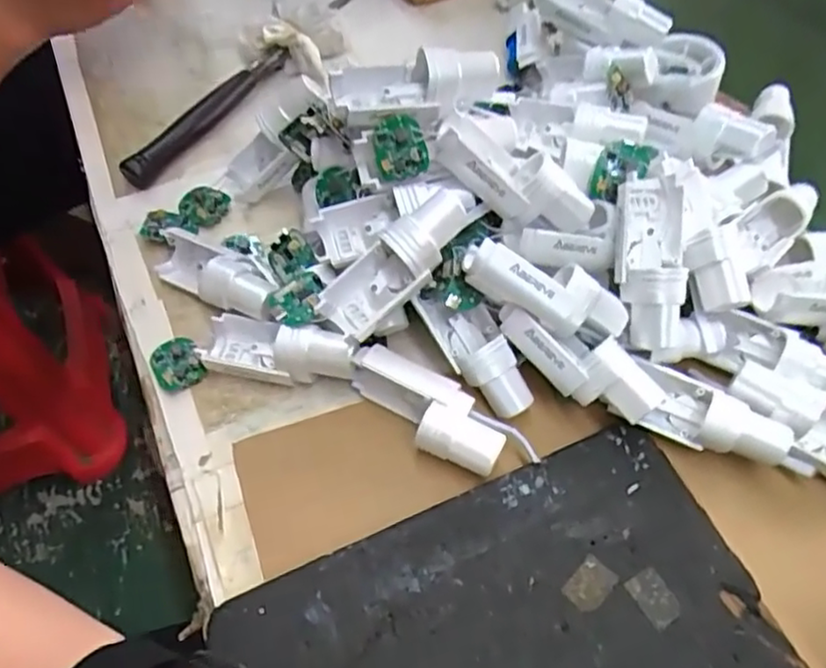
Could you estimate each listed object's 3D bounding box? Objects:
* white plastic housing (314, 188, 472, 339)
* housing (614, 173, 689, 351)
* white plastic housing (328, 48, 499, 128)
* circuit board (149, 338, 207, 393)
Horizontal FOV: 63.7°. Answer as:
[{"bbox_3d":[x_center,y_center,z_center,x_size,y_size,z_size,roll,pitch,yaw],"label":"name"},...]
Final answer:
[{"bbox_3d":[-0.008,-0.035,0.355,0.093,0.034,0.036,-43,62,20],"label":"white plastic housing"},{"bbox_3d":[0.129,-0.038,0.359,0.036,0.033,0.091,2,76,-1],"label":"housing"},{"bbox_3d":[0.001,-0.140,0.372,0.093,0.028,0.036,-4,58,-4],"label":"white plastic housing"},{"bbox_3d":[-0.139,0.018,0.392,0.030,0.007,0.031,-20,76,-4],"label":"circuit board"}]

